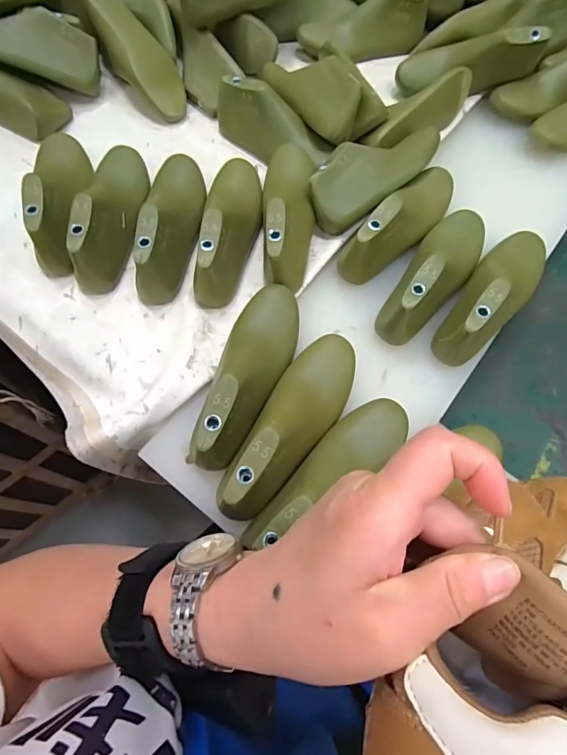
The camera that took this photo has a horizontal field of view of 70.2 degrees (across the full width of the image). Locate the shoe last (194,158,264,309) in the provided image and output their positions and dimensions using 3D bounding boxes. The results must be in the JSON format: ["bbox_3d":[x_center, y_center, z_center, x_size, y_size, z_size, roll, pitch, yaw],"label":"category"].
[{"bbox_3d":[-0.070,-0.206,0.518,0.079,0.075,0.237,4,67,-1],"label":"shoe last"}]

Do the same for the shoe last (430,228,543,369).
[{"bbox_3d":[0.267,-0.112,0.493,0.072,0.077,0.225,37,70,13],"label":"shoe last"}]

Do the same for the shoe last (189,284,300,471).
[{"bbox_3d":[-0.035,-0.012,0.436,0.071,0.078,0.231,16,67,4],"label":"shoe last"}]

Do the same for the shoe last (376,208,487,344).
[{"bbox_3d":[0.196,-0.135,0.503,0.072,0.085,0.221,30,69,10],"label":"shoe last"}]

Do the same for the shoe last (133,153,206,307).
[{"bbox_3d":[-0.147,-0.209,0.517,0.063,0.082,0.221,5,67,0],"label":"shoe last"}]

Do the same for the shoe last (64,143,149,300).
[{"bbox_3d":[-0.220,-0.222,0.518,0.059,0.082,0.226,0,67,-2],"label":"shoe last"}]

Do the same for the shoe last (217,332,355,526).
[{"bbox_3d":[0.013,0.040,0.413,0.071,0.065,0.231,30,56,10],"label":"shoe last"}]

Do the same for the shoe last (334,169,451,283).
[{"bbox_3d":[0.158,-0.214,0.532,0.074,0.081,0.225,37,70,13],"label":"shoe last"}]

